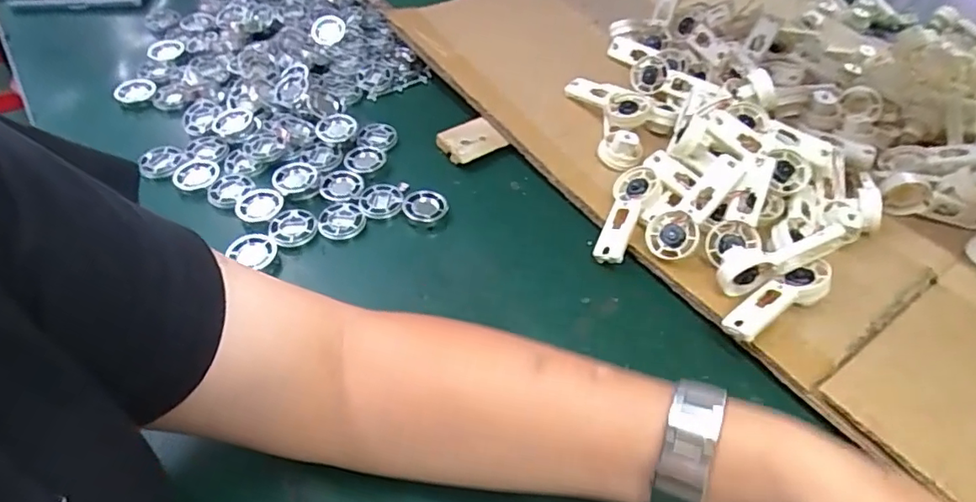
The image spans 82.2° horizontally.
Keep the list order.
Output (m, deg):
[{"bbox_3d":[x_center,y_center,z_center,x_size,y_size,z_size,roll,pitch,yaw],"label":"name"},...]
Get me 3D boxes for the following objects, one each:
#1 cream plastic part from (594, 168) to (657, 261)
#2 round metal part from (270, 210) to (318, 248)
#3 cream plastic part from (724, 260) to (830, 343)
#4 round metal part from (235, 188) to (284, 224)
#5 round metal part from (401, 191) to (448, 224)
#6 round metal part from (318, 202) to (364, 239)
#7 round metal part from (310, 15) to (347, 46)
[{"bbox_3d":[0.114,-0.031,0.469,0.031,0.017,0.089,20,66,15],"label":"cream plastic part"},{"bbox_3d":[-0.166,-0.020,0.480,0.039,0.009,0.034,-3,49,-4],"label":"round metal part"},{"bbox_3d":[0.211,0.035,0.407,0.086,0.024,0.030,-22,53,-19],"label":"cream plastic part"},{"bbox_3d":[-0.202,-0.040,0.492,0.040,0.006,0.034,5,49,3],"label":"round metal part"},{"bbox_3d":[-0.056,-0.037,0.494,0.040,0.011,0.034,11,53,4],"label":"round metal part"},{"bbox_3d":[-0.126,-0.027,0.484,0.038,0.004,0.036,0,58,0],"label":"round metal part"},{"bbox_3d":[-0.197,-0.271,0.683,0.041,0.011,0.048,-39,73,-4],"label":"round metal part"}]

